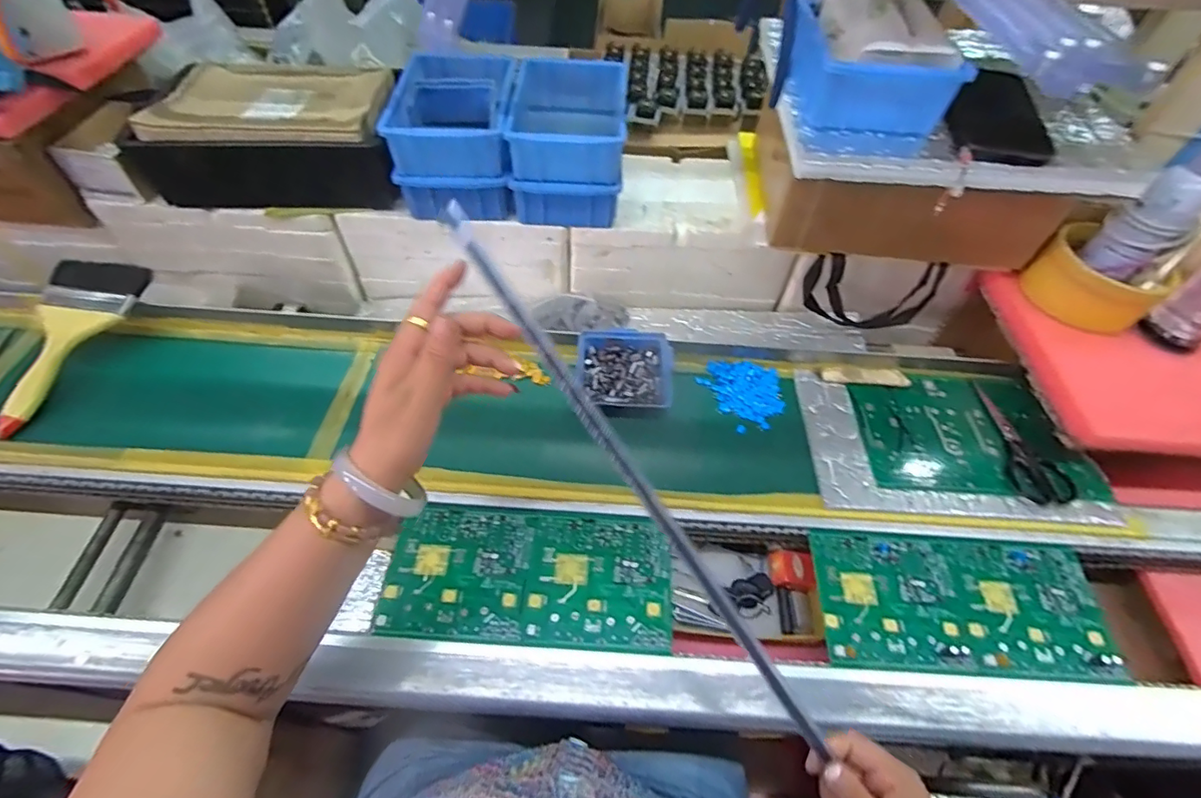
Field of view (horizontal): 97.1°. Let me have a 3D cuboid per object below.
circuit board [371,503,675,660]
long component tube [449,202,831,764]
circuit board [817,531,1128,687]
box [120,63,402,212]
[{"bbox_3d":[-0.066,0.164,0.498,0.262,0.012,0.121,4,55,0],"label":"circuit board"},{"bbox_3d":[0.026,0.058,0.345,0.012,0.012,0.420,-36,95,-21],"label":"long component tube"},{"bbox_3d":[0.335,0.188,0.493,0.255,0.013,0.118,4,55,0],"label":"circuit board"},{"bbox_3d":[-0.391,-0.340,0.677,0.300,0.100,0.191,4,55,0],"label":"box"}]

